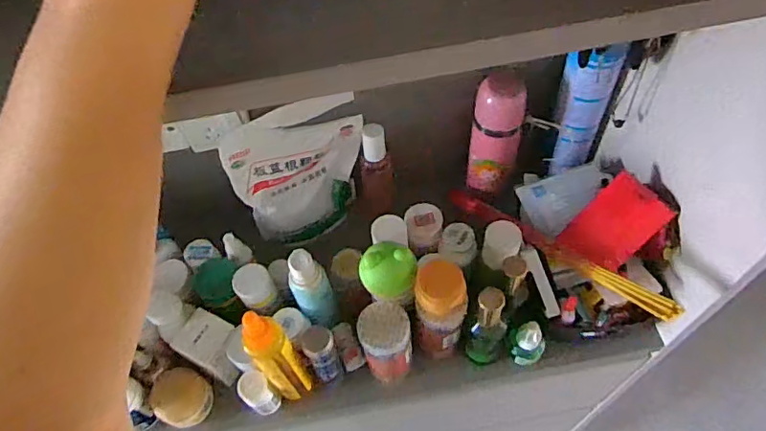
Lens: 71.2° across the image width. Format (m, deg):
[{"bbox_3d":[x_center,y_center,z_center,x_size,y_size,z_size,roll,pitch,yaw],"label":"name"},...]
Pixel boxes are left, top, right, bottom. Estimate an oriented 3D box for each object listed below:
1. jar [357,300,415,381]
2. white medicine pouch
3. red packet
[{"bbox_3d":[0.005,0.154,0.631,0.057,0.124,0.055,-2,57,3],"label":"jar"},{"bbox_3d":[-0.106,-0.052,0.722,0.178,0.202,0.053,-26,60,-13],"label":"white medicine pouch"},{"bbox_3d":[0.264,0.012,0.610,0.107,0.009,0.072,-52,59,16],"label":"red packet"}]

